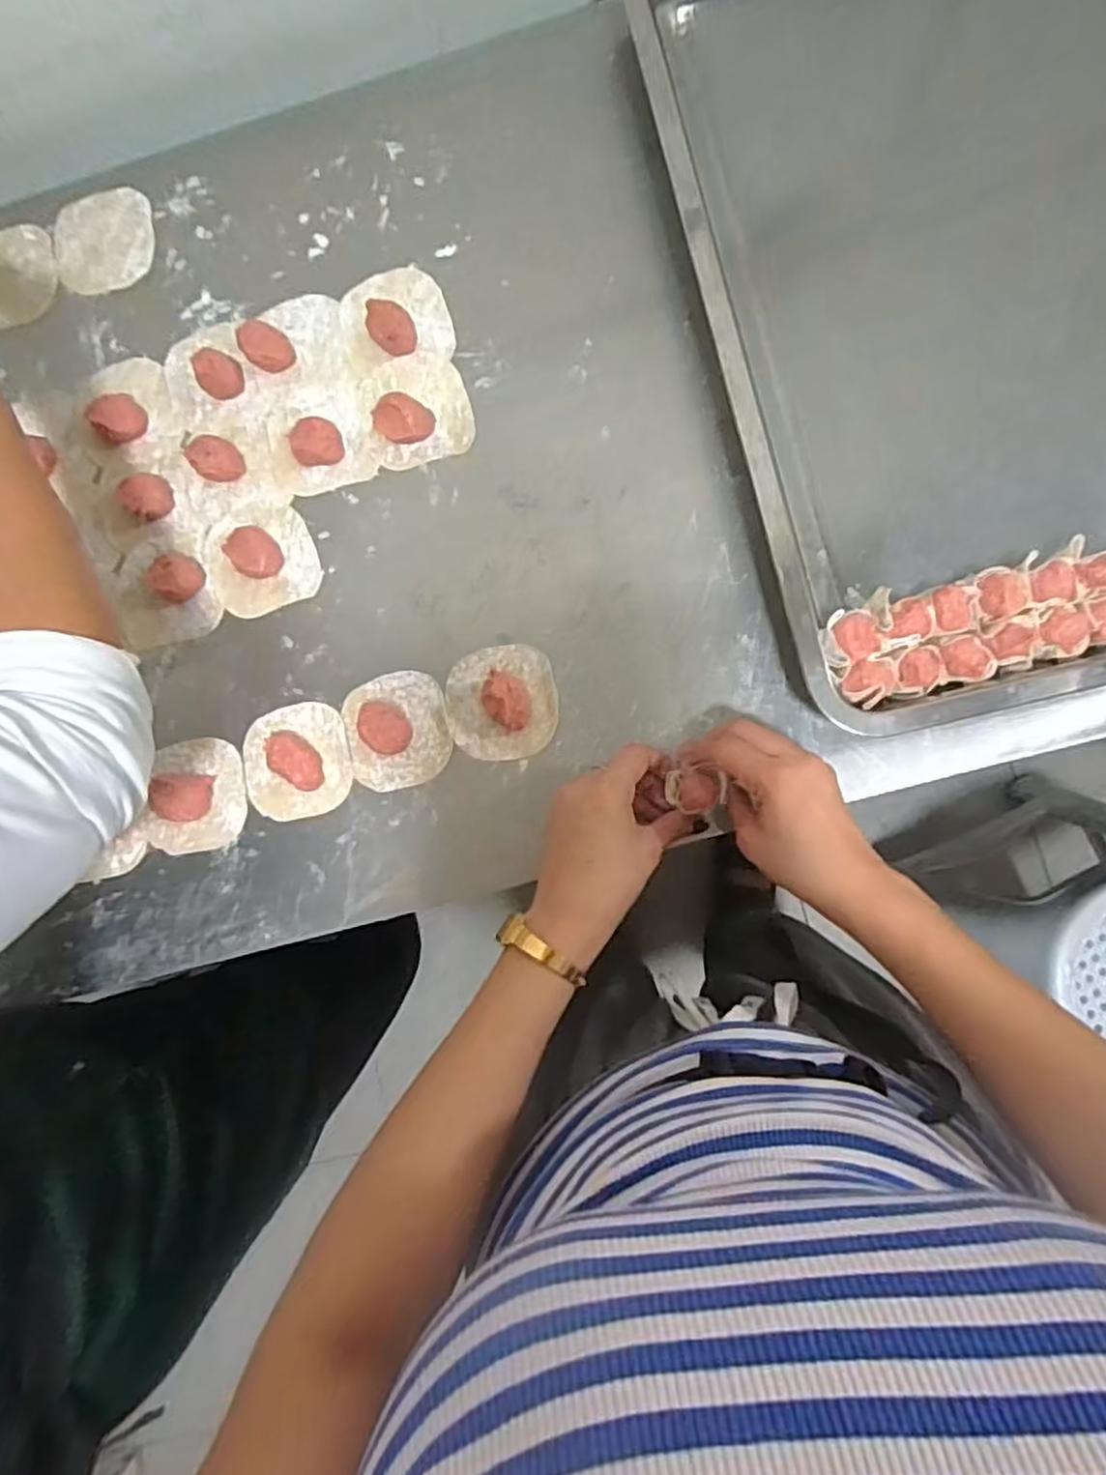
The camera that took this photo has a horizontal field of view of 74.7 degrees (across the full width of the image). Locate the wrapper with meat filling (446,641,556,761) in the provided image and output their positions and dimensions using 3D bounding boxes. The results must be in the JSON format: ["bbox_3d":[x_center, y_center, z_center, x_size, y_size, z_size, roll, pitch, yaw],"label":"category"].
[{"bbox_3d":[-0.036,-0.025,0.486,0.075,0.025,0.076,-7,85,3],"label":"wrapper with meat filling"}]

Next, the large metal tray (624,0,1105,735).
[{"bbox_3d":[0.288,-0.322,0.471,0.392,0.055,0.589,-13,85,3],"label":"large metal tray"}]

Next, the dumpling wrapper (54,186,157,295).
[{"bbox_3d":[-0.345,-0.383,0.556,0.078,0.004,0.081,0,86,4],"label":"dumpling wrapper"}]

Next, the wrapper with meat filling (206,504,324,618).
[{"bbox_3d":[-0.210,-0.129,0.512,0.075,0.021,0.078,0,86,4],"label":"wrapper with meat filling"}]

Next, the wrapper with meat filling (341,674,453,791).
[{"bbox_3d":[-0.109,-0.006,0.492,0.071,0.025,0.077,-13,85,3],"label":"wrapper with meat filling"}]

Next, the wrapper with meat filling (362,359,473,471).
[{"bbox_3d":[-0.098,-0.236,0.510,0.073,0.022,0.077,-14,85,3],"label":"wrapper with meat filling"}]

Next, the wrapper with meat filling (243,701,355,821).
[{"bbox_3d":[-0.180,0.015,0.500,0.075,0.020,0.078,-10,85,3],"label":"wrapper with meat filling"}]

